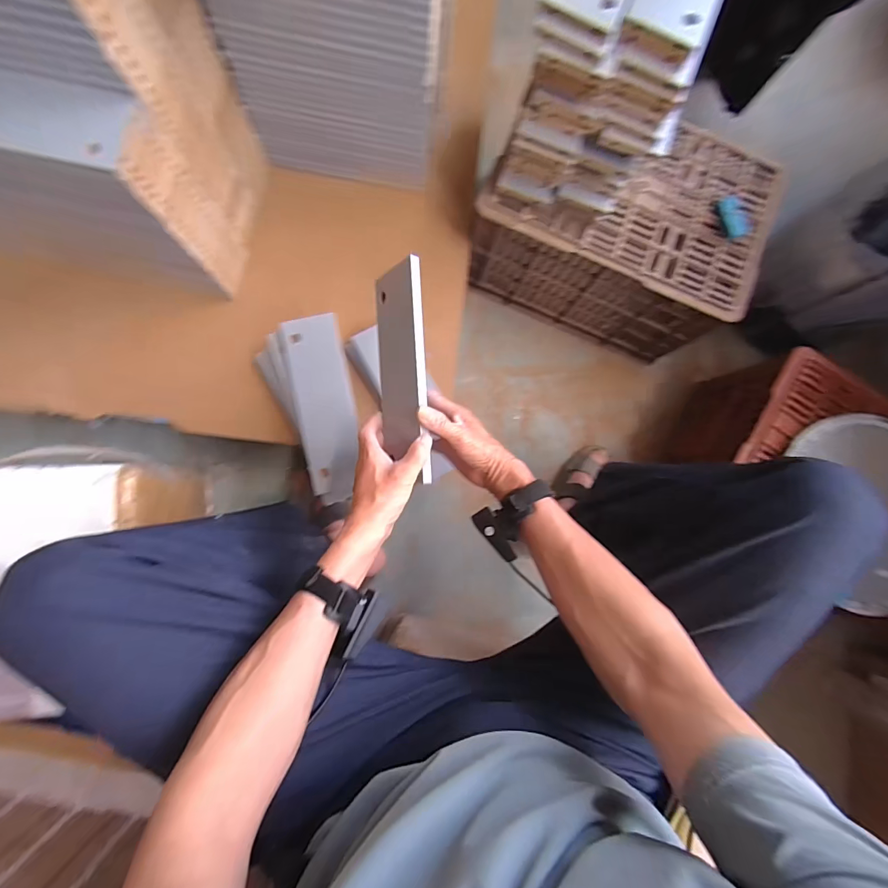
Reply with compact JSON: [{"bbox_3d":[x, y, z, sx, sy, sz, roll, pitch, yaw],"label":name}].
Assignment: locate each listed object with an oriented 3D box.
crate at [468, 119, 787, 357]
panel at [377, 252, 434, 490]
[{"bbox_3d":[0.305,-0.397,0.778,0.450,0.262,0.277,21,83,-2],"label":"crate"},{"bbox_3d":[-0.054,-0.088,0.505,0.015,0.084,0.256,-4,89,-40],"label":"panel"}]

